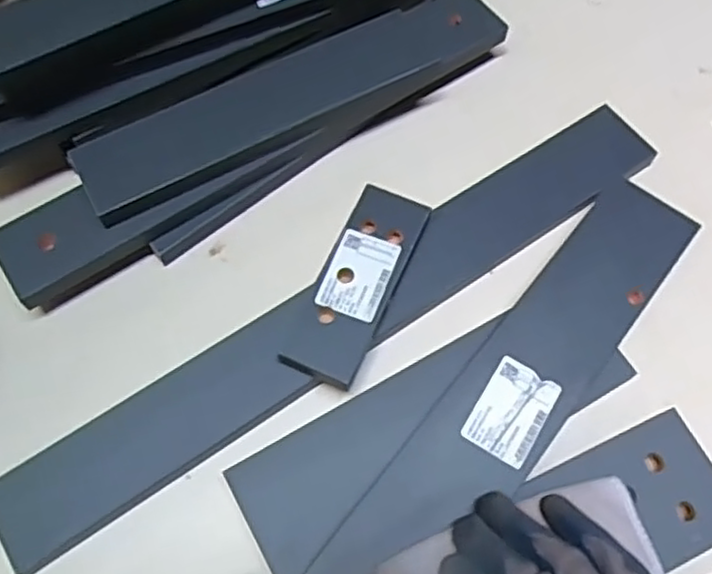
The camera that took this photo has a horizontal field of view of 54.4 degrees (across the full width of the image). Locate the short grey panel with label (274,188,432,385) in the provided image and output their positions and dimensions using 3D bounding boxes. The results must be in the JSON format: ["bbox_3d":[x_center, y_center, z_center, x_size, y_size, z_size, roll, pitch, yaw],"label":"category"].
[{"bbox_3d":[0.002,-0.003,0.464,0.050,0.012,0.143,23,67,9],"label":"short grey panel with label"}]

